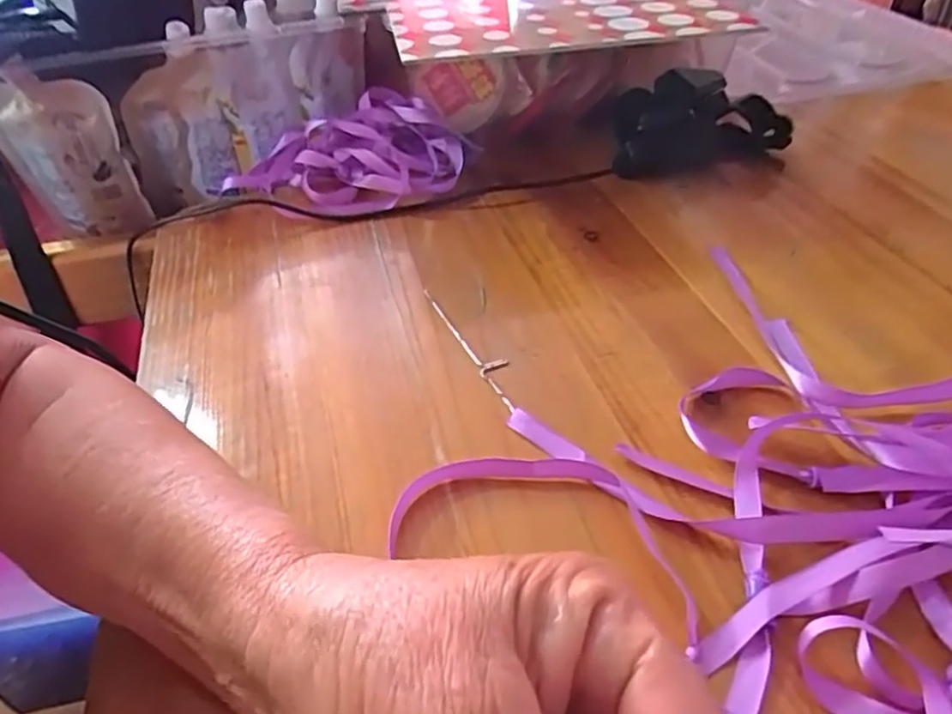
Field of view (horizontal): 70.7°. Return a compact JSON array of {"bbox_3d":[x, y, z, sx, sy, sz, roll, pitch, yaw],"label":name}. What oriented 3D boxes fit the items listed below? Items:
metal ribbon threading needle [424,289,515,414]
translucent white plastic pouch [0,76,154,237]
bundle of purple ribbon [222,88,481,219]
[{"bbox_3d":[0.000,-0.008,0.352,0.016,0.004,0.108,-19,43,-16],"label":"metal ribbon threading needle"},{"bbox_3d":[-0.305,-0.148,0.501,0.084,0.116,0.026,5,44,10],"label":"translucent white plastic pouch"},{"bbox_3d":[-0.094,-0.148,0.486,0.160,0.046,0.123,23,48,28],"label":"bundle of purple ribbon"}]

